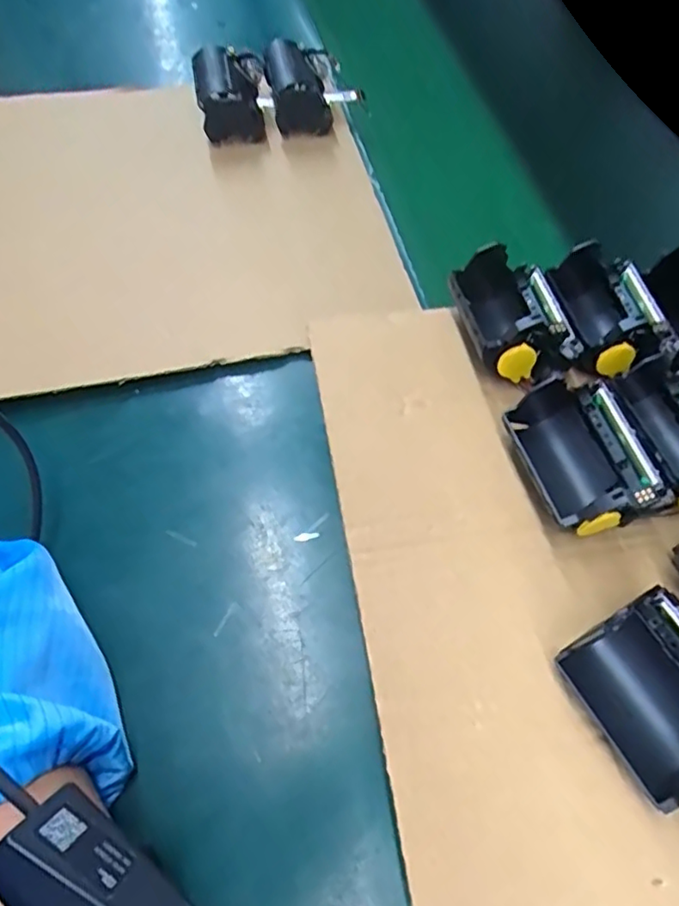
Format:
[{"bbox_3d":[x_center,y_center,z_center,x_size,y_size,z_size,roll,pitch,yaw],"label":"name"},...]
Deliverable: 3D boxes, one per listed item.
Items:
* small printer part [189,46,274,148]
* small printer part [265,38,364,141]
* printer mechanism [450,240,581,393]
[{"bbox_3d":[-0.082,-0.272,0.441,0.052,0.042,0.062,-8,63,-7],"label":"small printer part"},{"bbox_3d":[-0.024,-0.294,0.466,0.081,0.046,0.062,-30,67,-18],"label":"small printer part"},{"bbox_3d":[0.092,-0.072,0.313,0.053,0.047,0.068,-4,47,-5],"label":"printer mechanism"}]

